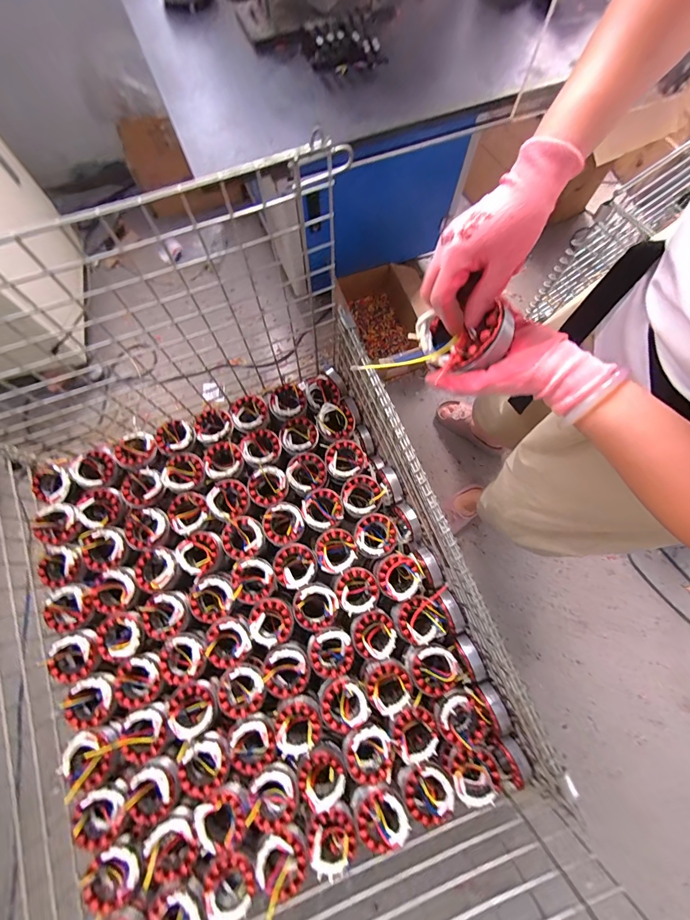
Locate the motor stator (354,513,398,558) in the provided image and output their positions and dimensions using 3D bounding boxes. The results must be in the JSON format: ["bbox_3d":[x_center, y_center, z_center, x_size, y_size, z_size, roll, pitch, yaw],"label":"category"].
[{"bbox_3d":[0.064,0.158,0.759,0.088,0.039,0.088,0,73,0],"label":"motor stator"}]

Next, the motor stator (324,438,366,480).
[{"bbox_3d":[0.001,-0.001,0.814,0.090,0.032,0.086,0,73,0],"label":"motor stator"}]

